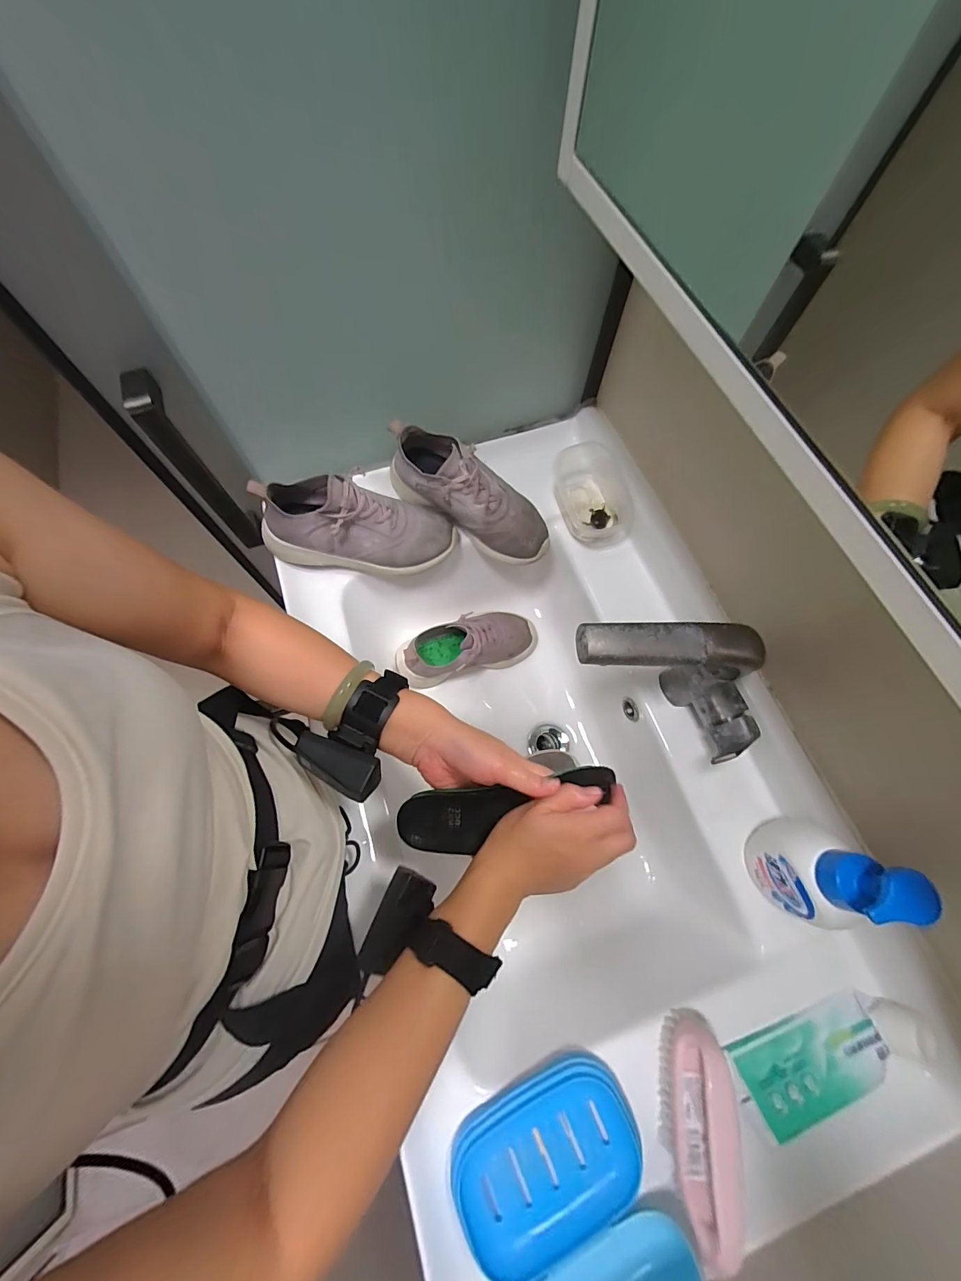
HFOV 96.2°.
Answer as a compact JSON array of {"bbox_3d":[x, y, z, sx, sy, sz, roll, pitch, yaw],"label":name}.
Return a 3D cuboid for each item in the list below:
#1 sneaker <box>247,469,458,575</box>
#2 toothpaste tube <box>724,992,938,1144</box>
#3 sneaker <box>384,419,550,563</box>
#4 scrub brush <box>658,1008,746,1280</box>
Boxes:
[{"bbox_3d":[-0.143,-0.140,0.519,0.227,0.105,0.085,5,67,-15],"label":"sneaker"},{"bbox_3d":[0.300,0.361,0.375,0.168,0.030,0.059,-17,44,-7],"label":"toothpaste tube"},{"bbox_3d":[-0.012,-0.182,0.543,0.226,0.087,0.084,37,72,-4],"label":"sneaker"},{"bbox_3d":[0.174,0.387,0.345,0.039,0.063,0.138,7,54,3],"label":"scrub brush"}]

